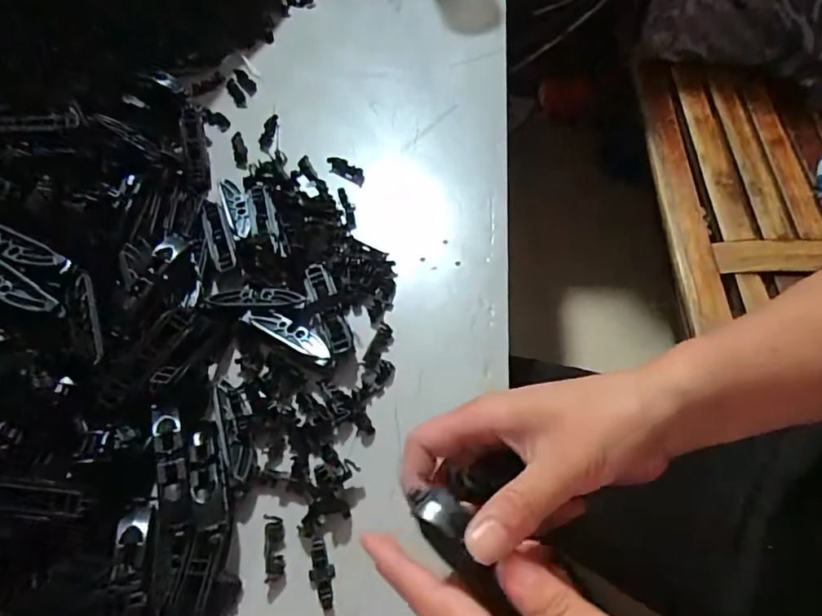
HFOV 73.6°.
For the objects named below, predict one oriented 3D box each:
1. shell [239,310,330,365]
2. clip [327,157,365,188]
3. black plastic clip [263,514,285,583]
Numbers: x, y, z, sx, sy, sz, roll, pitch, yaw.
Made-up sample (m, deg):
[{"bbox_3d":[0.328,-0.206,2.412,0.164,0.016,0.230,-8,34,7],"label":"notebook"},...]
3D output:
[{"bbox_3d":[-0.084,0.018,0.377,0.072,0.011,0.017,26,64,21],"label":"shell"},{"bbox_3d":[-0.057,-0.119,0.471,0.039,0.010,0.012,30,66,23],"label":"clip"},{"bbox_3d":[-0.077,0.135,0.311,0.011,0.005,0.035,-11,57,0],"label":"black plastic clip"}]

